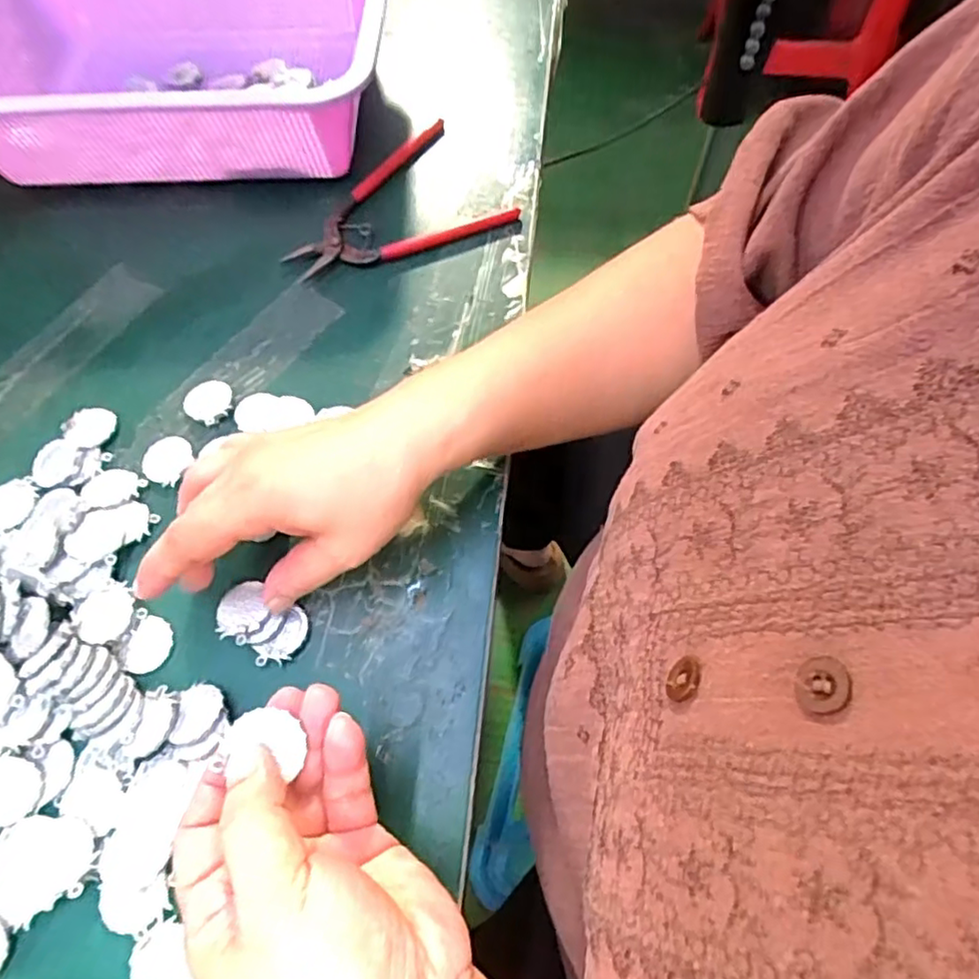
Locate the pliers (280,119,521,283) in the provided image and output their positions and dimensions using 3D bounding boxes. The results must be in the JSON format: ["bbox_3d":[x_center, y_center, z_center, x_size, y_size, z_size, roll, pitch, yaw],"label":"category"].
[{"bbox_3d":[-0.069,-0.189,0.431,0.145,0.011,0.108,-31,67,-12],"label":"pliers"}]

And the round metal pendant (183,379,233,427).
[{"bbox_3d":[-0.163,-0.051,0.375,0.027,0.005,0.030,-30,67,-11],"label":"round metal pendant"}]

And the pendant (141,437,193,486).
[{"bbox_3d":[-0.181,-0.017,0.360,0.025,0.004,0.029,8,65,6],"label":"pendant"}]

